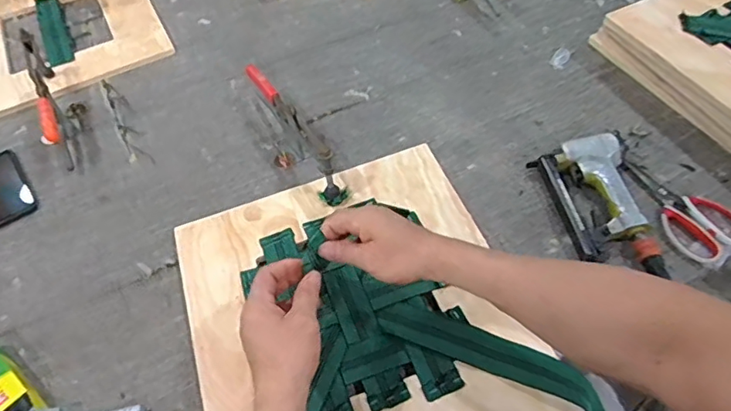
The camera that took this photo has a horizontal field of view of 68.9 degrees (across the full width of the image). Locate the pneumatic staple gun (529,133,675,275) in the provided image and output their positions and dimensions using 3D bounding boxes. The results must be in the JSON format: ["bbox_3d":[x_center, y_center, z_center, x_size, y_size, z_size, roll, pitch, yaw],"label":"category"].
[{"bbox_3d":[0.335,0.000,0.740,0.129,0.045,0.226,-13,53,-6],"label":"pneumatic staple gun"}]

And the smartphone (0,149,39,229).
[{"bbox_3d":[-0.595,-0.030,0.866,0.081,0.005,0.169,-33,57,-20],"label":"smartphone"}]

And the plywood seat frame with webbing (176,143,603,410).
[{"bbox_3d":[-0.008,0.129,0.678,0.418,0.018,0.433,-17,54,-9],"label":"plywood seat frame with webbing"}]

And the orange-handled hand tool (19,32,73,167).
[{"bbox_3d":[-0.552,-0.190,0.915,0.027,0.097,0.280,-24,55,-14],"label":"orange-handled hand tool"}]

